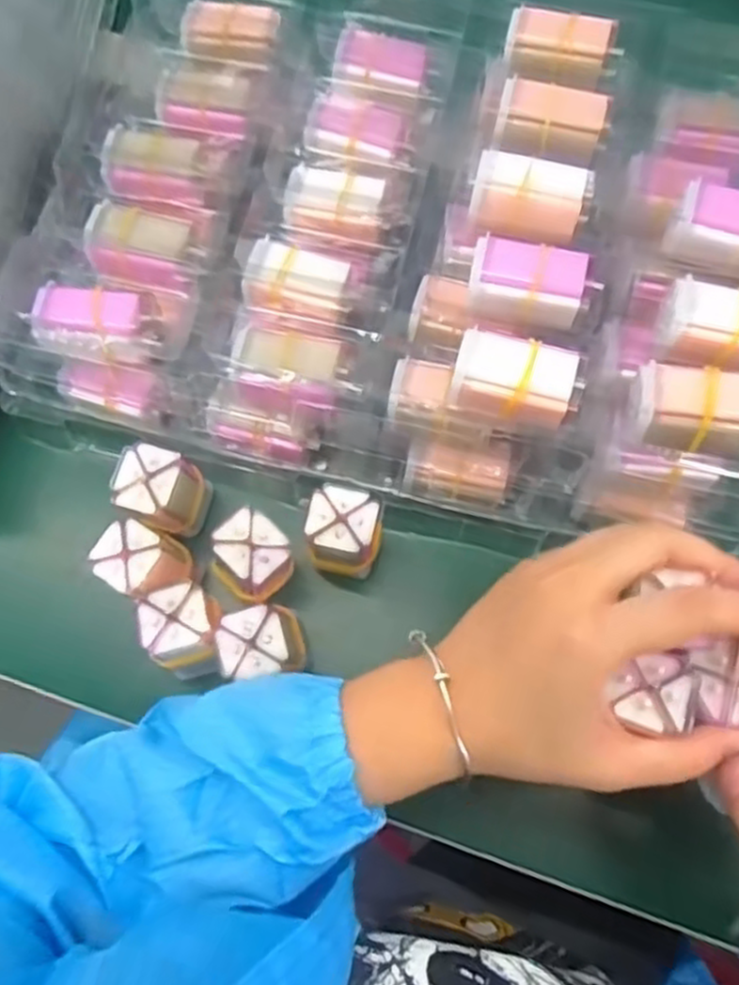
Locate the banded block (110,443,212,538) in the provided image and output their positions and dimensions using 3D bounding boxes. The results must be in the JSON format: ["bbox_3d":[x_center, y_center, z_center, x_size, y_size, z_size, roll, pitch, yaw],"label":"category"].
[{"bbox_3d":[-0.109,-0.001,0.397,0.037,0.052,0.035,10,71,4],"label":"banded block"}]

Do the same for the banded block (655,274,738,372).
[{"bbox_3d":[0.170,-0.077,0.359,0.056,0.021,0.039,17,72,6],"label":"banded block"}]

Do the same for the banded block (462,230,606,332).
[{"bbox_3d":[0.080,-0.104,0.374,0.058,0.024,0.034,13,71,5],"label":"banded block"}]

